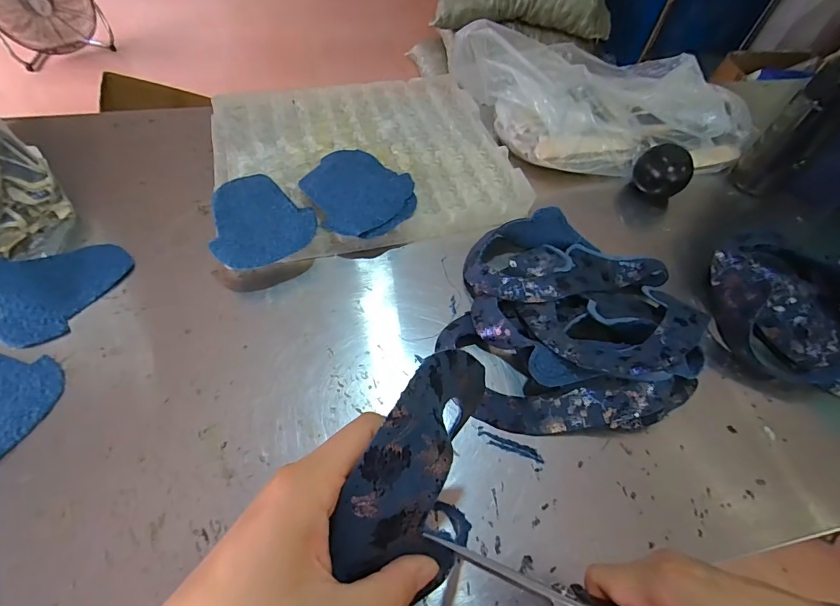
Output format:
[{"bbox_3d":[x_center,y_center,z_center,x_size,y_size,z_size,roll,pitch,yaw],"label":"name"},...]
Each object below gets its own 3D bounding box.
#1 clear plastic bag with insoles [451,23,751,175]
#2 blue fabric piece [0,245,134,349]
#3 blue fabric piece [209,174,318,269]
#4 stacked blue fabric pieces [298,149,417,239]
[{"bbox_3d":[0.330,-0.367,0.706,0.461,0.098,0.321,-15,57,-15],"label":"clear plastic bag with insoles"},{"bbox_3d":[-0.425,-0.015,0.472,0.149,0.023,0.113,-20,59,-18],"label":"blue fabric piece"},{"bbox_3d":[-0.203,-0.115,0.534,0.122,0.014,0.162,-9,54,-11],"label":"blue fabric piece"},{"bbox_3d":[-0.089,-0.159,0.571,0.161,0.012,0.150,31,56,16],"label":"stacked blue fabric pieces"}]

